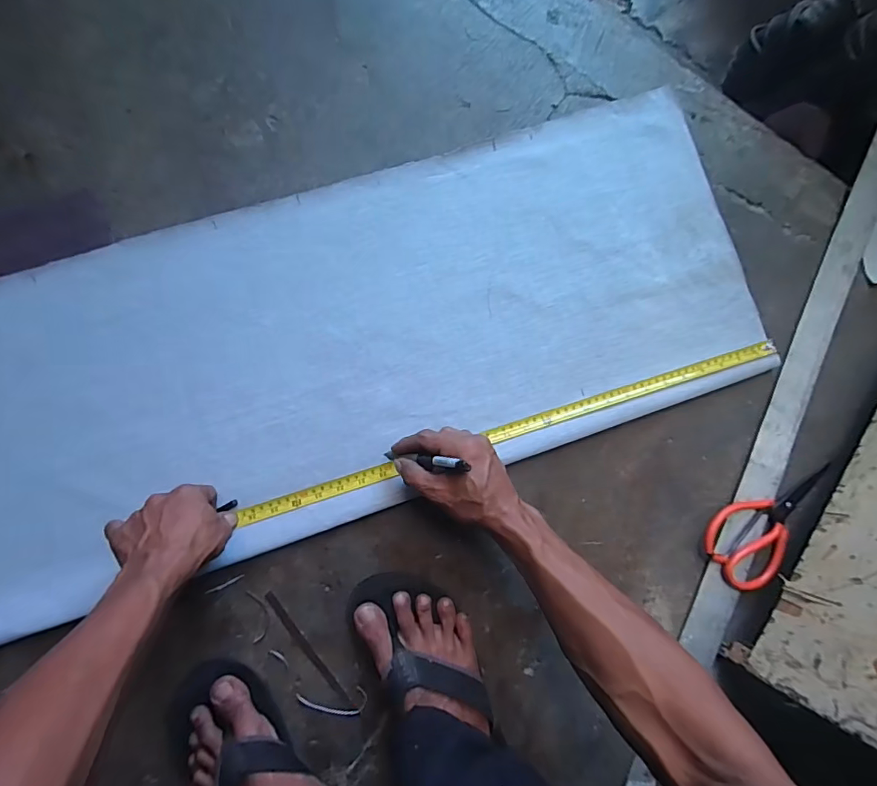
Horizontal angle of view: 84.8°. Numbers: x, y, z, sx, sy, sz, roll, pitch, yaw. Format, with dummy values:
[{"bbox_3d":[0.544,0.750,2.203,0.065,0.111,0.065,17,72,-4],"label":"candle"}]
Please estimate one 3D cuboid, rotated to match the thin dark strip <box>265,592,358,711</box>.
[{"bbox_3d":[-0.143,0.288,0.535,0.010,0.004,0.160,-36,90,-8],"label":"thin dark strip"}]

